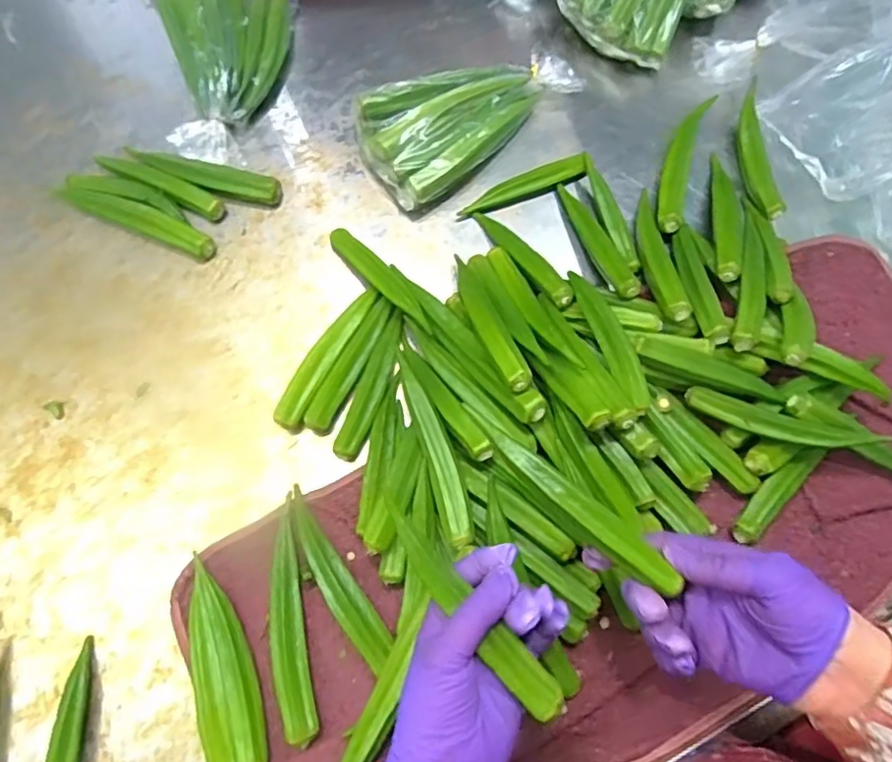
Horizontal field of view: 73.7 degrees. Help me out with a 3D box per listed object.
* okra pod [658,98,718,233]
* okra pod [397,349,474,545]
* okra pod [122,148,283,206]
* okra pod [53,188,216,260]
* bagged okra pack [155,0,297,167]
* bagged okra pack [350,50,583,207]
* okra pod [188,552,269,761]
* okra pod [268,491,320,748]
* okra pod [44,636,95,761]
[{"bbox_3d":[0.216,-0.199,0.549,0.025,0.024,0.144,18,71,4],"label":"okra pod"},{"bbox_3d":[-0.006,0.049,0.440,0.024,0.014,0.144,-15,72,-8],"label":"okra pod"},{"bbox_3d":[-0.225,-0.187,0.547,0.145,0.021,0.029,16,71,3],"label":"okra pod"},{"bbox_3d":[-0.276,-0.144,0.535,0.149,0.017,0.024,22,71,5],"label":"okra pod"},{"bbox_3d":[-0.211,-0.304,0.571,0.123,0.053,0.189,-4,71,-4],"label":"bagged okra pack"},{"bbox_3d":[0.023,-0.253,0.560,0.212,0.056,0.104,-37,76,-14],"label":"bagged okra pack"},{"bbox_3d":[-0.157,0.199,0.416,0.041,0.027,0.139,-20,73,-9],"label":"okra pod"},{"bbox_3d":[-0.114,0.168,0.426,0.025,0.025,0.161,-11,72,-6],"label":"okra pod"},{"bbox_3d":[-0.258,0.244,0.406,0.022,0.016,0.119,0,71,-2],"label":"okra pod"}]

